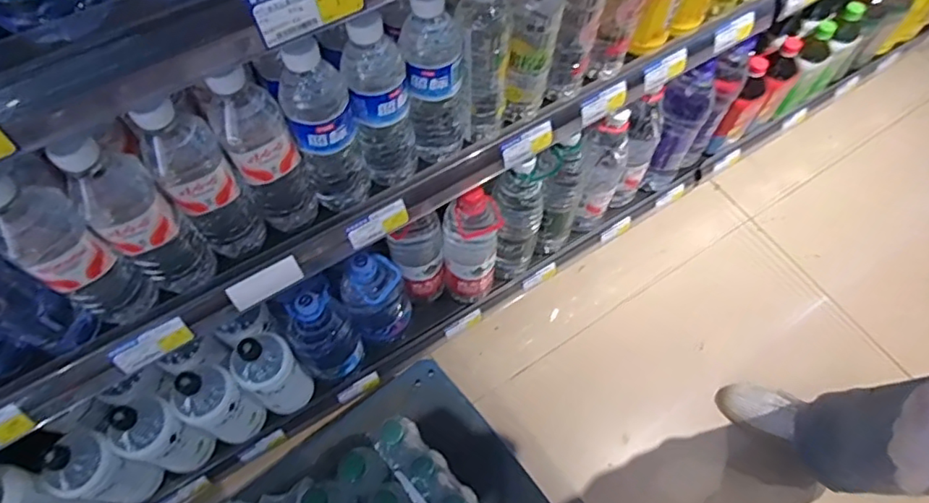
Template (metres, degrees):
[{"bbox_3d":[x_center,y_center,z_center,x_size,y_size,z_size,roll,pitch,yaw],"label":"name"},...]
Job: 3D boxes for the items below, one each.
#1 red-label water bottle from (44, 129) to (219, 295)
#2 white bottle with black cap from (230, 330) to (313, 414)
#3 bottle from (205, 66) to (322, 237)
[{"bbox_3d":[-0.299,-0.029,0.524,0.057,0.219,0.063,37,69,16],"label":"red-label water bottle"},{"bbox_3d":[-0.290,0.185,0.862,0.072,0.211,0.083,39,69,17],"label":"white bottle with black cap"},{"bbox_3d":[-0.197,-0.097,0.564,0.061,0.218,0.054,-27,67,-13],"label":"bottle"}]

